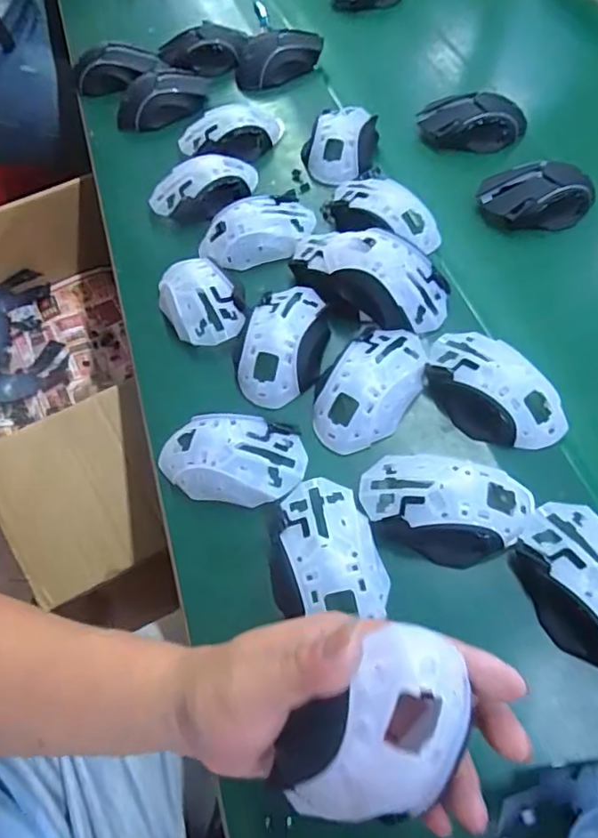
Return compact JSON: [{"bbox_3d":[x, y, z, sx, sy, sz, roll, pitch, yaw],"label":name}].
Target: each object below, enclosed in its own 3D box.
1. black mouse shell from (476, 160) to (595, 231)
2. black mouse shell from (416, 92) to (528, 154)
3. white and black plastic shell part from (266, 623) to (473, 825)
[{"bbox_3d":[0.235,-0.219,0.544,0.108,0.039,0.056,-9,59,-2],"label":"black mouse shell"},{"bbox_3d":[0.194,-0.329,0.616,0.117,0.046,0.048,4,60,6],"label":"black mouse shell"},{"bbox_3d":[0.031,0.129,0.231,0.058,0.091,0.035,32,23,-6],"label":"white and black plastic shell part"}]

